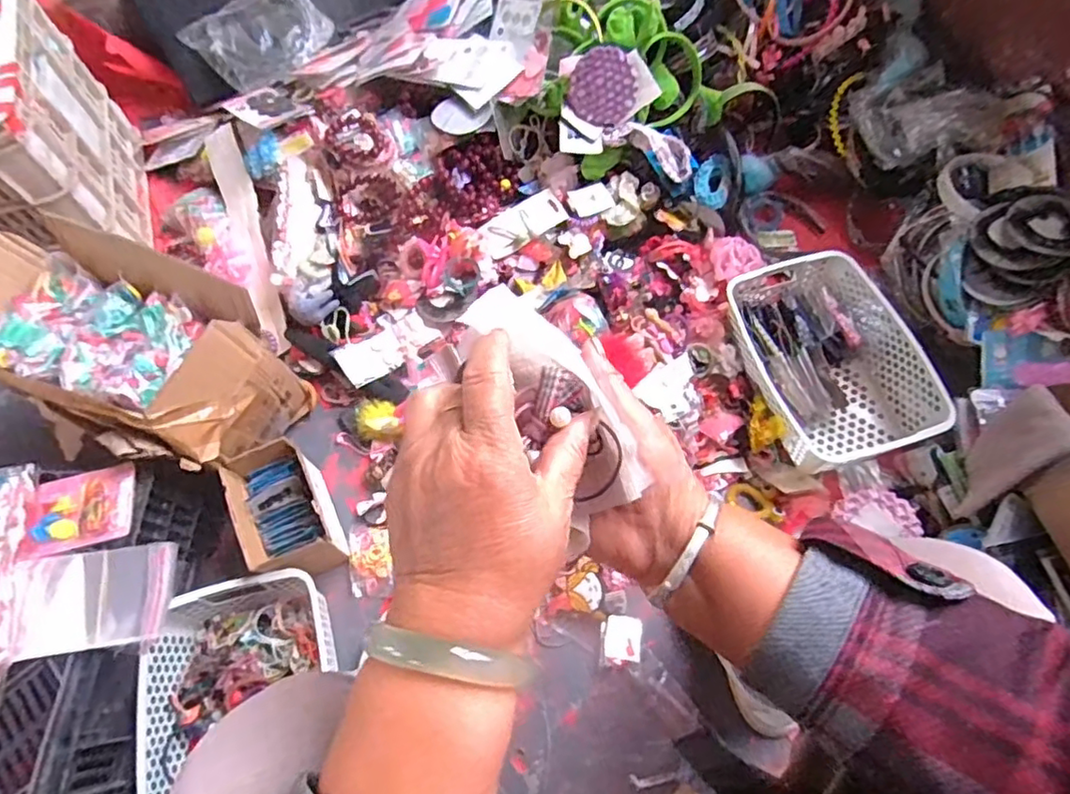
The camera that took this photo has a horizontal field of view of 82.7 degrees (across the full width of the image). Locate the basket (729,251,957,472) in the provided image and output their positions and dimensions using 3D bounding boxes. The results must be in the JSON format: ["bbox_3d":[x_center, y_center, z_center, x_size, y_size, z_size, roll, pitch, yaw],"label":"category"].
[{"bbox_3d":[0.393,-0.060,0.850,0.201,0.102,0.314,-16,67,-7],"label":"basket"}]

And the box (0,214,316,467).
[{"bbox_3d":[-0.485,-0.042,0.746,0.338,0.218,0.210,22,68,9],"label":"box"}]

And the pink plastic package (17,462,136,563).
[{"bbox_3d":[-0.461,0.113,0.621,0.099,0.021,0.081,-12,67,-5],"label":"pink plastic package"}]

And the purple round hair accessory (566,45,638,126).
[{"bbox_3d":[0.098,-0.441,0.871,0.099,0.096,0.012,37,29,-26],"label":"purple round hair accessory"}]

